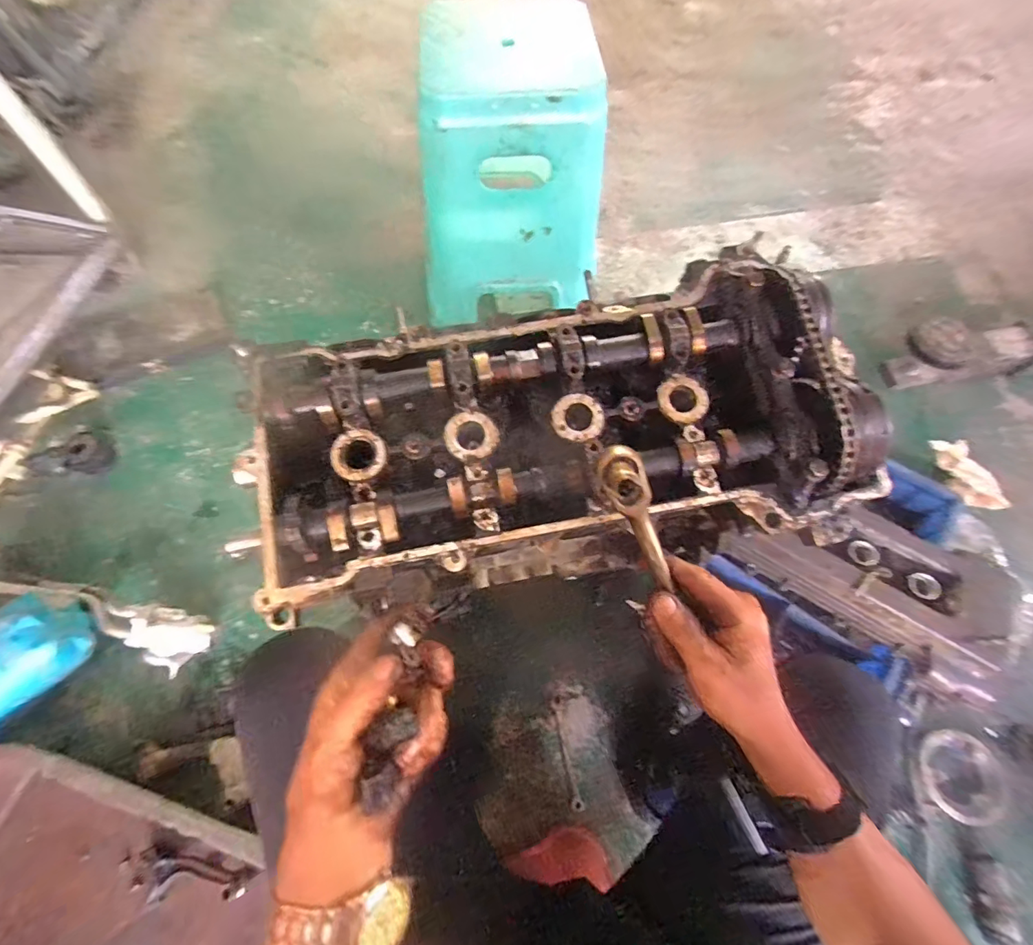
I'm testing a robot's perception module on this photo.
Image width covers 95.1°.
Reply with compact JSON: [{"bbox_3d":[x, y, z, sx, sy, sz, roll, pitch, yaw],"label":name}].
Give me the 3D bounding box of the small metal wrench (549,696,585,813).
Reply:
[{"bbox_3d":[0.078,0.442,0.747,0.021,0.007,0.158,-9,65,-6],"label":"small metal wrench"}]

